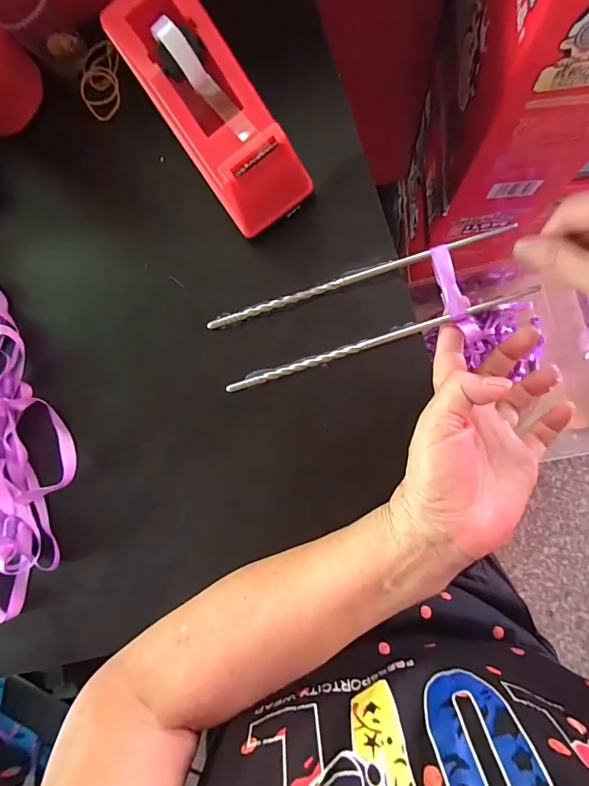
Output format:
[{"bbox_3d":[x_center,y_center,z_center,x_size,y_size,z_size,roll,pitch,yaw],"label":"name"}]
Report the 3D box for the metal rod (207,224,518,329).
[{"bbox_3d":[0.041,-0.081,0.284,0.217,0.012,0.008,-16,86,8],"label":"metal rod"}]

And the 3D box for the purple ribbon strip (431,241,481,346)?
[{"bbox_3d":[0.107,-0.067,0.272,0.014,0.005,0.069,-19,84,5],"label":"purple ribbon strip"}]

